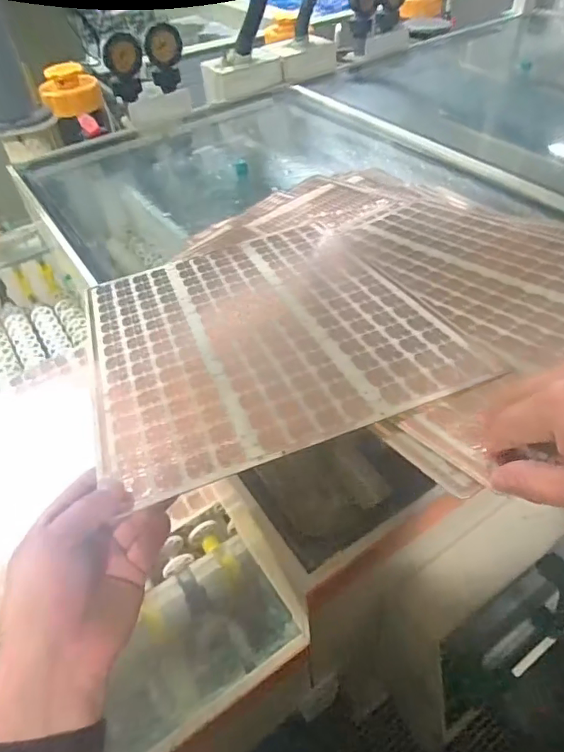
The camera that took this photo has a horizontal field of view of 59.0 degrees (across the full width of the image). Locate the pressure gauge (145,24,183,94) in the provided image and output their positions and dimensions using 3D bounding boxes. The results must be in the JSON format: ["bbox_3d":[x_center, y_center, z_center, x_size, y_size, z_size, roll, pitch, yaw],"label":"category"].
[{"bbox_3d":[-0.237,-0.648,1.017,0.068,0.120,0.045,-12,48,-8],"label":"pressure gauge"}]

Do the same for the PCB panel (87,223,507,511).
[{"bbox_3d":[-0.036,-0.055,0.520,0.319,0.005,0.378,-19,39,-10],"label":"PCB panel"}]

